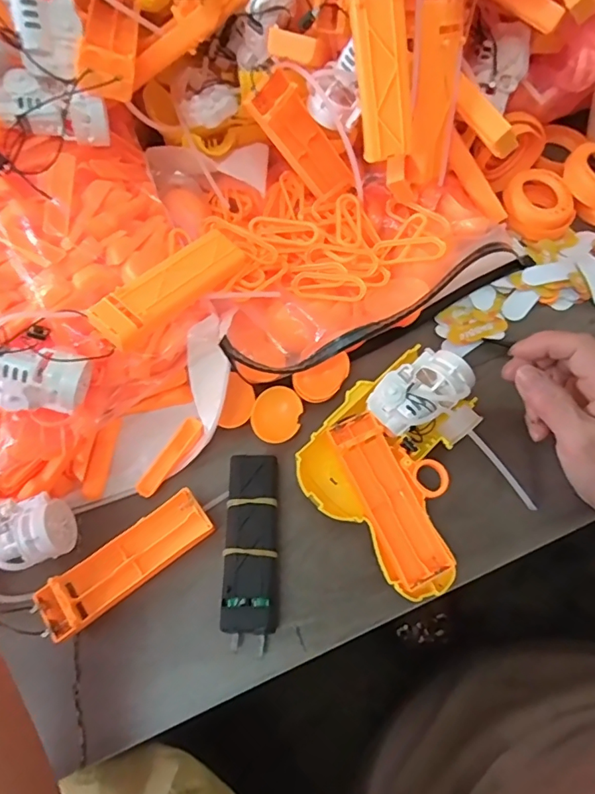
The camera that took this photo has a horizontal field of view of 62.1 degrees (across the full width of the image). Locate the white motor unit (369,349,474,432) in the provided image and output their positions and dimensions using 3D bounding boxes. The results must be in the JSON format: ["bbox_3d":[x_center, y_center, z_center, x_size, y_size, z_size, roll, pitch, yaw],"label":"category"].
[{"bbox_3d":[0.084,0.001,0.344,0.066,0.042,0.045,-40,70,-15],"label":"white motor unit"}]

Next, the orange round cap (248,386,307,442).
[{"bbox_3d":[-0.015,0.012,0.354,0.040,0.009,0.035,-42,71,-16],"label":"orange round cap"}]

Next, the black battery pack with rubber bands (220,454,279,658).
[{"bbox_3d":[-0.029,0.094,0.319,0.032,0.021,0.115,0,66,2],"label":"black battery pack with rubber bands"}]

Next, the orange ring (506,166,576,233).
[{"bbox_3d":[0.206,-0.167,0.423,0.056,0.025,0.054,-1,66,1],"label":"orange ring"}]

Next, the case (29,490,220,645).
[{"bbox_3d":[-0.108,0.103,0.312,0.110,0.021,0.035,-36,70,-14],"label":"case"}]

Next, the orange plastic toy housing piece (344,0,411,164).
[{"bbox_3d":[0.053,-0.213,0.316,0.033,0.108,0.016,-16,31,-5],"label":"orange plastic toy housing piece"}]

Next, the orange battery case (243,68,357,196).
[{"bbox_3d":[0.006,-0.191,0.375,0.024,0.102,0.031,-7,58,41],"label":"orange battery case"}]

